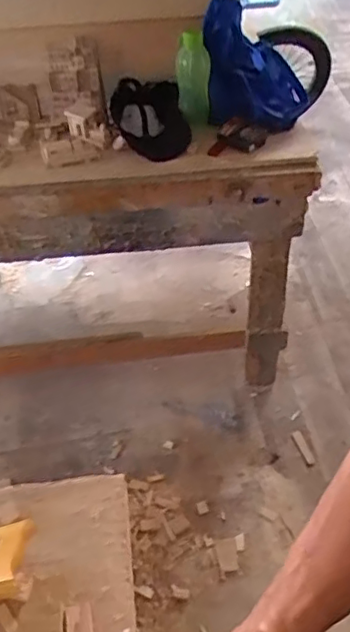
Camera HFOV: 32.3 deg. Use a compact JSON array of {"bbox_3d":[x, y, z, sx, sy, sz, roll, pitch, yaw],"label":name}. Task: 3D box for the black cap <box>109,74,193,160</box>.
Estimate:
[{"bbox_3d":[-0.056,-0.438,1.337,0.174,0.091,0.207,-6,45,-2],"label":"black cap"}]

